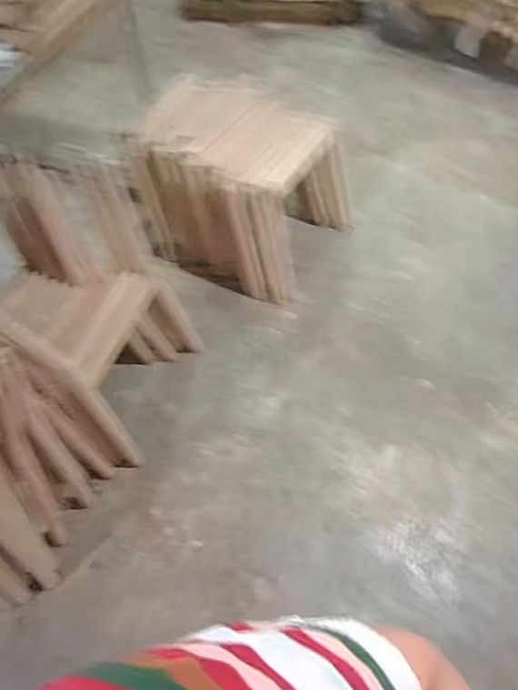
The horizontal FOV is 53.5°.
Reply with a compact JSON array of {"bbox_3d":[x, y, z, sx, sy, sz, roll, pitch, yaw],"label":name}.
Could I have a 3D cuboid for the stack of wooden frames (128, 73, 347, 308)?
[{"bbox_3d":[-0.073,-0.558,1.774,0.642,0.400,0.528,27,62,16],"label":"stack of wooden frames"}]

